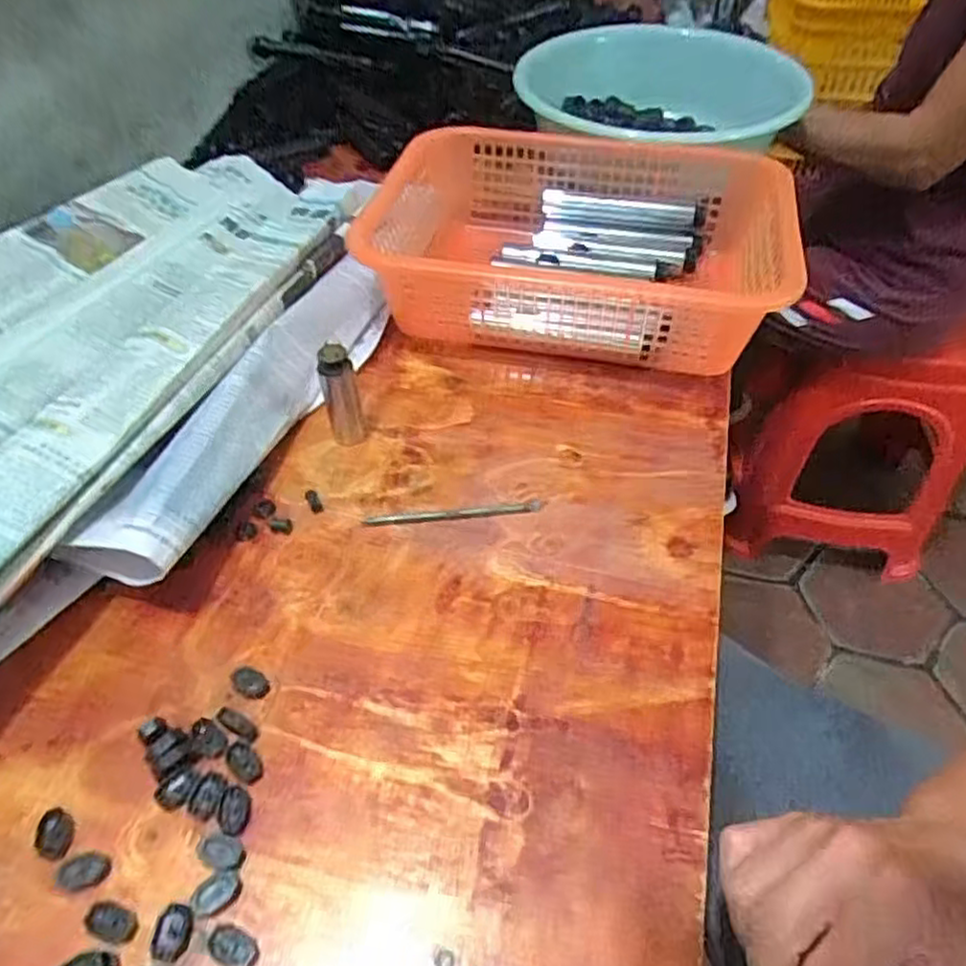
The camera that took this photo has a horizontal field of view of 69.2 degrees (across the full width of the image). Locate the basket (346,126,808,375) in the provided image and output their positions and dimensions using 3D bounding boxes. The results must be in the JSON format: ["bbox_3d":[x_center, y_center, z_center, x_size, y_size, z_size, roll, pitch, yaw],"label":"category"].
[{"bbox_3d":[0.074,-0.198,0.606,0.323,0.114,0.237,9,49,8],"label":"basket"}]

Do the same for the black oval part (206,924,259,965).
[{"bbox_3d":[-0.108,0.201,0.303,0.023,0.004,0.014,20,52,17],"label":"black oval part"}]

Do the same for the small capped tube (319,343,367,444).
[{"bbox_3d":[-0.098,-0.063,0.493,0.026,0.079,0.019,-30,55,-23],"label":"small capped tube"}]

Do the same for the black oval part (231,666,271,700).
[{"bbox_3d":[-0.130,0.110,0.388,0.023,0.004,0.015,24,53,20],"label":"black oval part"}]

